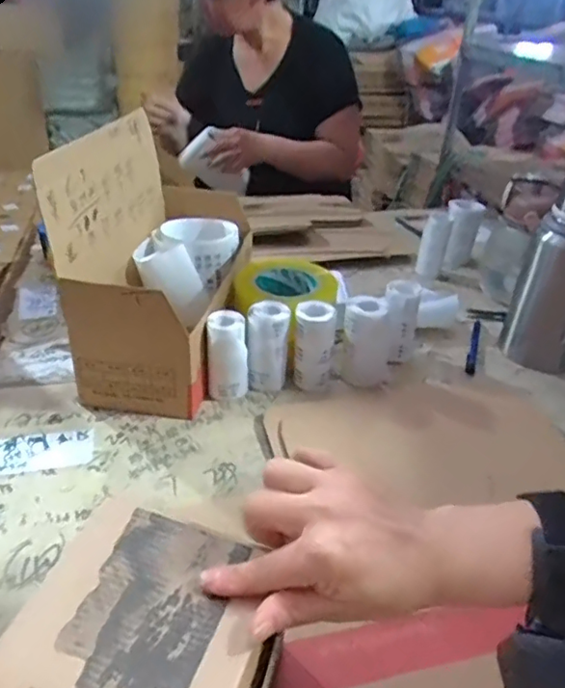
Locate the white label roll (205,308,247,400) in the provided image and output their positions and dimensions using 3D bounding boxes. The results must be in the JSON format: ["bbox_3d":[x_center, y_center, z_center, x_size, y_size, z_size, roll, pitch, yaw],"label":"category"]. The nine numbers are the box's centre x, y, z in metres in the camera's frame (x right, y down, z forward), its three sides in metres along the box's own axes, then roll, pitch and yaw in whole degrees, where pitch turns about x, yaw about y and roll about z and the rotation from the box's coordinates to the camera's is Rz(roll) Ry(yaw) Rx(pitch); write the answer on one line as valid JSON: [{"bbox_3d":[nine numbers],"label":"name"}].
[{"bbox_3d":[-0.059,0.013,0.629,0.041,0.093,0.032,3,32,-1],"label":"white label roll"}]

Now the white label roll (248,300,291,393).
[{"bbox_3d":[-0.016,-0.002,0.646,0.041,0.088,0.038,2,32,-1],"label":"white label roll"}]

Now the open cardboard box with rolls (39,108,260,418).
[{"bbox_3d":[-0.132,-0.121,0.685,0.147,0.235,0.319,4,32,2],"label":"open cardboard box with rolls"}]

